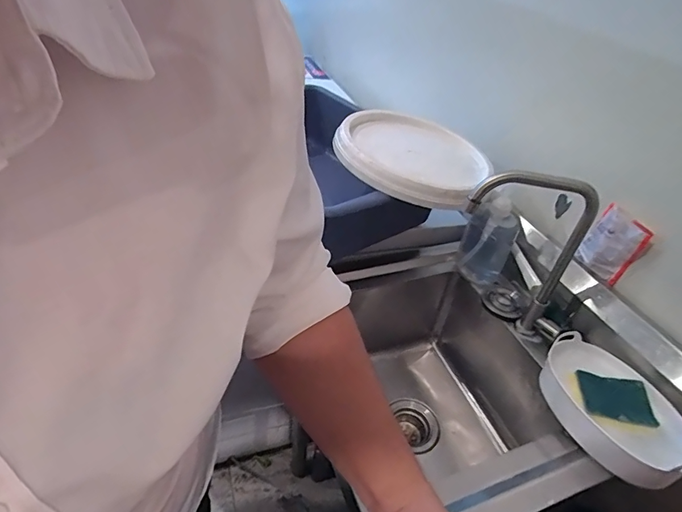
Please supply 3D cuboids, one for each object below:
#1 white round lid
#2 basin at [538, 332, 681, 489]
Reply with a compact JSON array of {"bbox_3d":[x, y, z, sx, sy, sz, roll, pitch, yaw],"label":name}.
[{"bbox_3d":[0.135,-0.195,0.812,0.289,0.043,0.308,31,42,14],"label":"white round lid"},{"bbox_3d":[0.379,0.212,0.607,0.128,0.062,0.212,-13,44,-23],"label":"basin"}]

